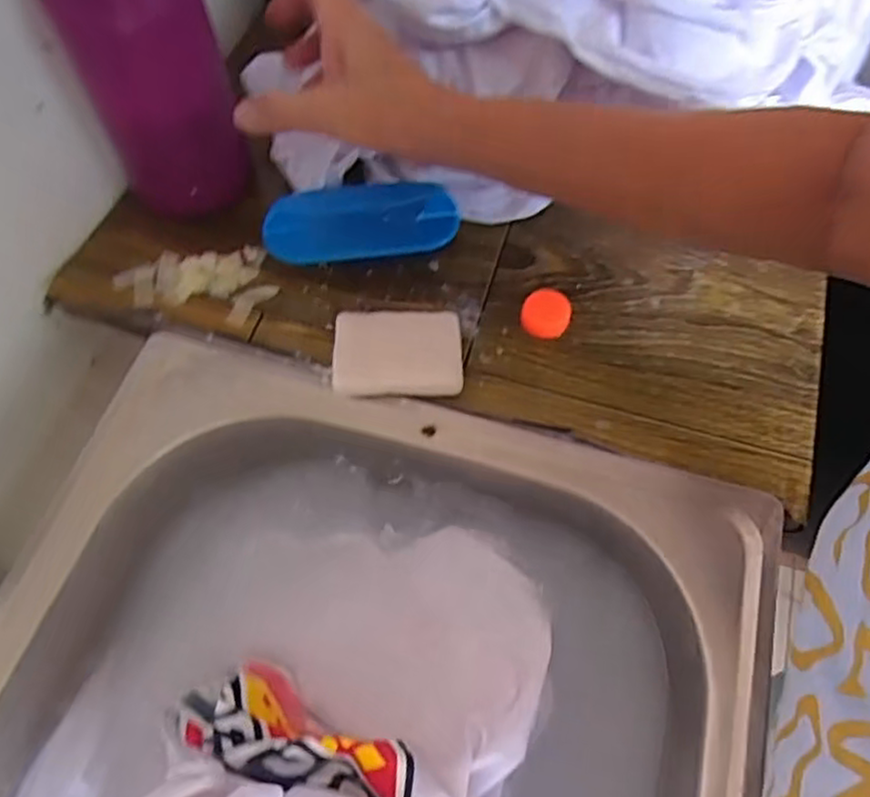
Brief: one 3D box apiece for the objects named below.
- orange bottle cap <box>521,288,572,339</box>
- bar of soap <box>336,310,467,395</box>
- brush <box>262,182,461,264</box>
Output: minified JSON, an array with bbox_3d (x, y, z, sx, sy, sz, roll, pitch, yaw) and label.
[{"bbox_3d":[0.074,-0.056,0.469,0.031,0.015,0.028,14,63,6],"label":"orange bottle cap"},{"bbox_3d":[-0.023,-0.029,0.449,0.078,0.019,0.057,1,62,-1],"label":"bar of soap"},{"bbox_3d":[-0.050,-0.123,0.482,0.126,0.046,0.036,-6,25,-5],"label":"brush"}]

